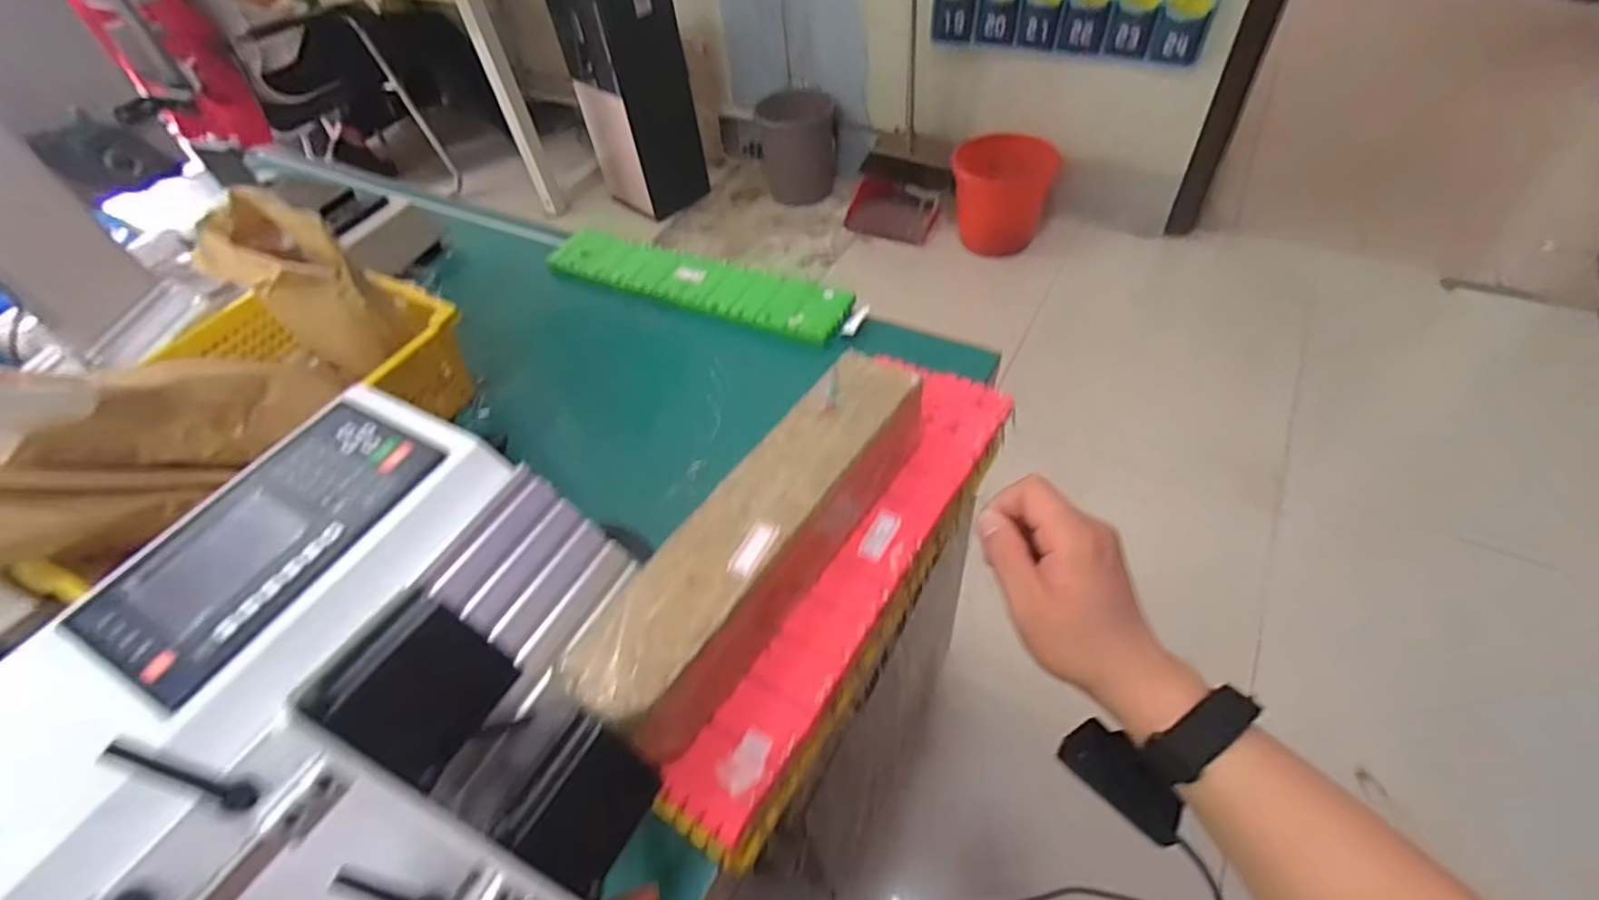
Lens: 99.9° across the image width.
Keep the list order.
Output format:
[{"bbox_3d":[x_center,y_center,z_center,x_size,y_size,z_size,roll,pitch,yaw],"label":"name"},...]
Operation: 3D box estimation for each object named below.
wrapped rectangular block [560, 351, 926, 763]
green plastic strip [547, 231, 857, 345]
[{"bbox_3d":[-0.018,0.047,0.409,0.068,0.062,0.264,27,58,25],"label":"wrapped rectangular block"},{"bbox_3d":[-0.114,-0.177,0.704,0.347,0.011,0.077,18,54,19],"label":"green plastic strip"}]

